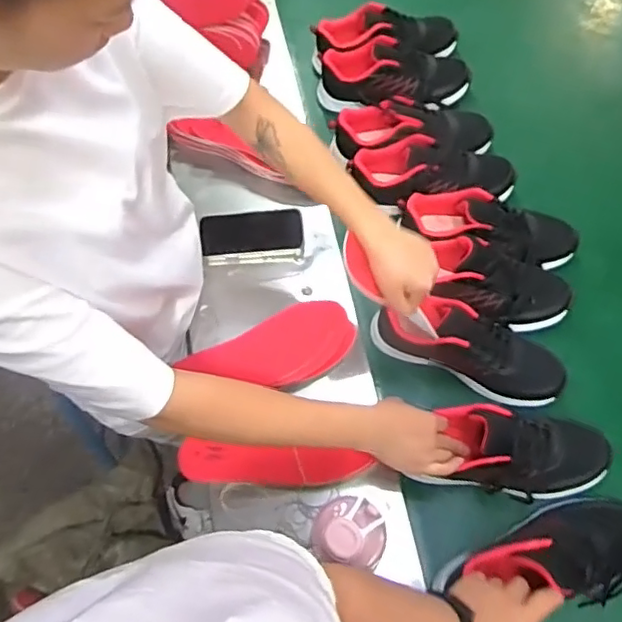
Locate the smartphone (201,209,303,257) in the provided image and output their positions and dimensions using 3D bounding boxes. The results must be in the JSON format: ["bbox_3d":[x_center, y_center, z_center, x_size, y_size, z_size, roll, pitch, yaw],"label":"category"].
[{"bbox_3d":[-0.092,-0.126,0.957,0.159,0.015,0.076,-6,72,7],"label":"smartphone"}]

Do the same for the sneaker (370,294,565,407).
[{"bbox_3d":[0.212,0.046,0.804,0.261,0.081,0.092,24,68,14],"label":"sneaker"}]

